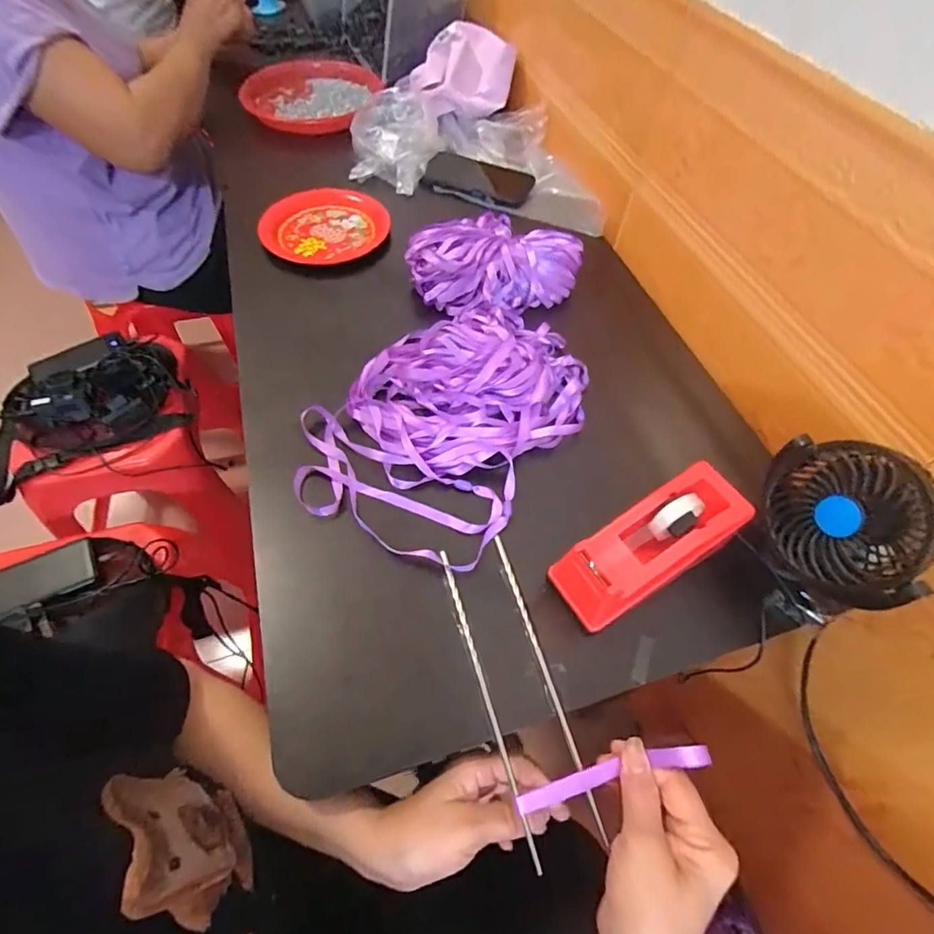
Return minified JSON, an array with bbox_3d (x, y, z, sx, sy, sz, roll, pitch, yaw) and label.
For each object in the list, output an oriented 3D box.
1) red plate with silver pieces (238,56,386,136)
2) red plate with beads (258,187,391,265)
[{"bbox_3d":[-0.278,-0.660,0.879,0.242,0.032,0.229,1,56,-1],"label":"red plate with silver pieces"},{"bbox_3d":[-0.185,-0.325,0.677,0.148,0.030,0.158,1,56,-1],"label":"red plate with beads"}]

